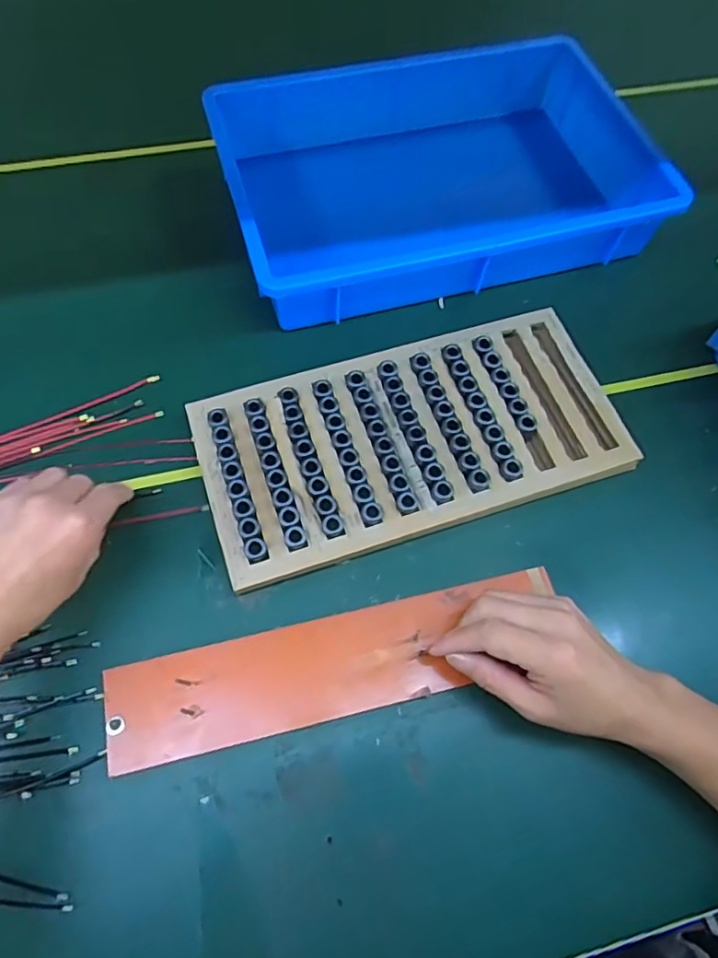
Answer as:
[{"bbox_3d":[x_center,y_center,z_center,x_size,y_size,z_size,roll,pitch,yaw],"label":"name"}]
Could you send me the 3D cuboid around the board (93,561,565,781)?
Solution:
[{"bbox_3d":[-0.014,0.136,0.417,0.329,0.009,0.072,-11,67,-8],"label":"board"}]

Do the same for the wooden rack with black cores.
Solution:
[{"bbox_3d":[0.045,-0.037,0.495,0.353,0.035,0.173,-16,67,-9],"label":"wooden rack with black cores"}]

